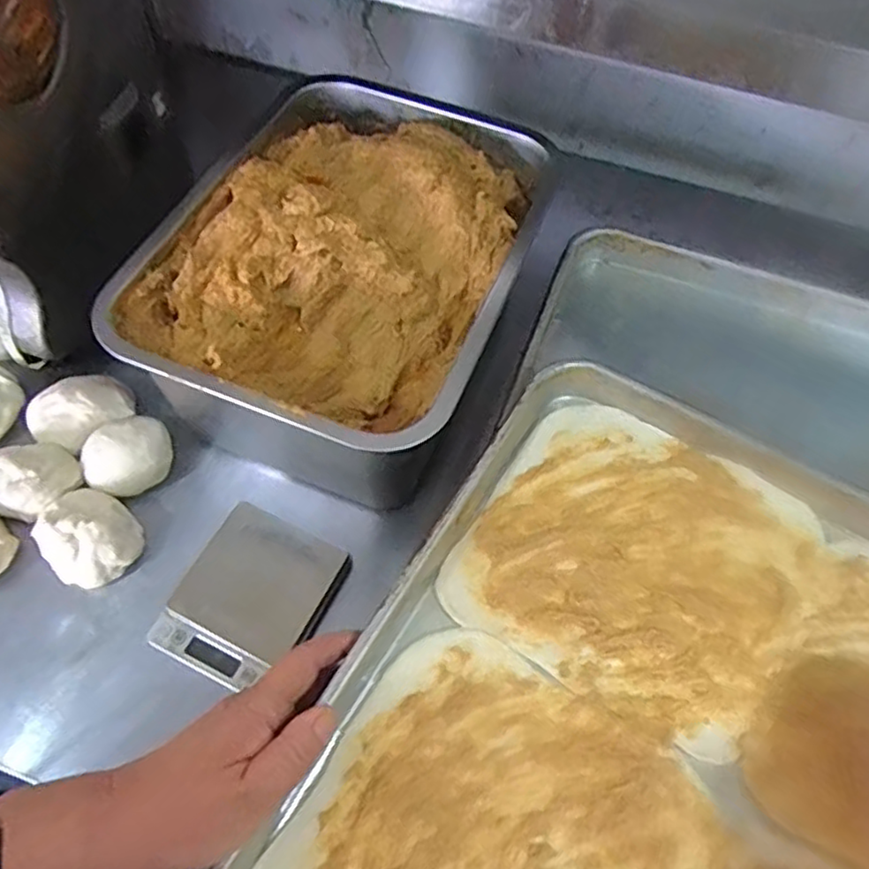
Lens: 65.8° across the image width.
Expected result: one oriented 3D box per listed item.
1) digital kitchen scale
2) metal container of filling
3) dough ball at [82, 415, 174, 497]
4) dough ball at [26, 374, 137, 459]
[{"bbox_3d":[-0.137,0.125,0.511,0.105,0.025,0.122,24,60,11],"label":"digital kitchen scale"},{"bbox_3d":[-0.070,-0.124,0.581,0.260,0.155,0.350,20,60,8],"label":"metal container of filling"},{"bbox_3d":[-0.253,0.014,0.552,0.070,0.038,0.063,-32,66,-21],"label":"dough ball"},{"bbox_3d":[-0.299,-0.019,0.572,0.082,0.039,0.061,-34,67,-22],"label":"dough ball"}]

